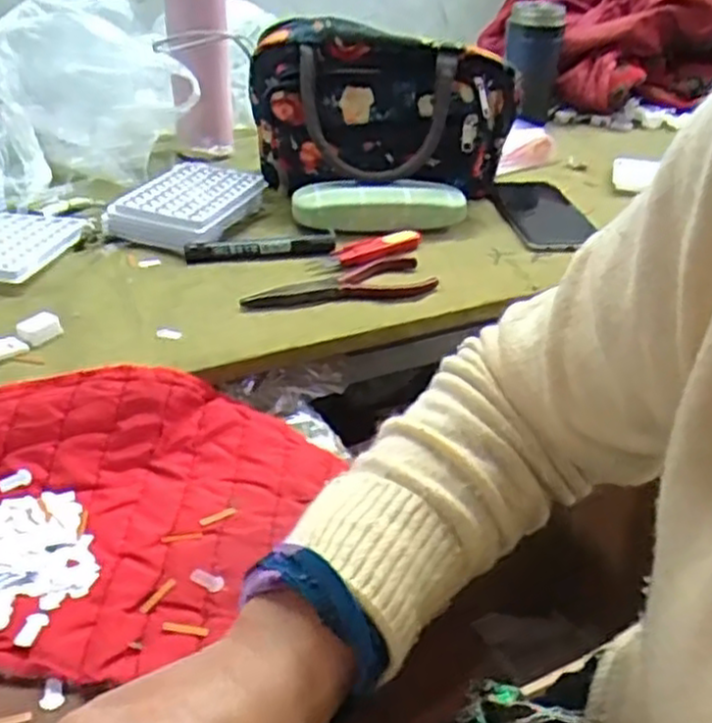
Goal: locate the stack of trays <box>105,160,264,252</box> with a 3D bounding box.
[{"bbox_3d":[-0.147,-0.151,0.698,0.099,0.022,0.143,14,34,17],"label":"stack of trays"}]

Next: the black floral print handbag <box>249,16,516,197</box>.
[{"bbox_3d":[0.020,-0.237,0.723,0.248,0.136,0.107,8,33,9],"label":"black floral print handbag"}]

